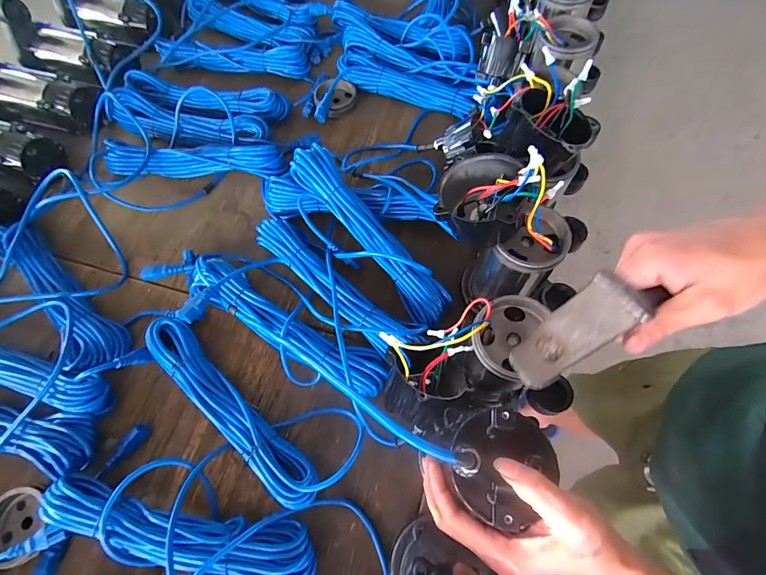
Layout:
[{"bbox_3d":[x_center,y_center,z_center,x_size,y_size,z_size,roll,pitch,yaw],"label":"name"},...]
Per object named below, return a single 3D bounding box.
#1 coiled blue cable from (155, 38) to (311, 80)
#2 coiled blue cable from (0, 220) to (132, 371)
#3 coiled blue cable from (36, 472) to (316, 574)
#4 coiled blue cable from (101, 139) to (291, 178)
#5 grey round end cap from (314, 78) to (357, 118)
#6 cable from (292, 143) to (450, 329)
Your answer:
[{"bbox_3d":[-0.336,-0.528,0.820,0.345,0.036,0.072,4,67,5],"label":"coiled blue cable"},{"bbox_3d":[-0.539,0.008,0.599,0.340,0.039,0.077,41,74,18],"label":"coiled blue cable"},{"bbox_3d":[-0.252,0.302,0.448,0.347,0.047,0.082,10,67,7],"label":"coiled blue cable"},{"bbox_3d":[-0.359,-0.246,0.703,0.348,0.045,0.069,1,66,3],"label":"coiled blue cable"},{"bbox_3d":[-0.102,-0.400,0.770,0.085,0.030,0.086,-1,66,2],"label":"grey round end cap"},{"bbox_3d":[-0.023,-0.088,0.568,0.070,0.071,0.330,-39,74,-16],"label":"cable"}]

